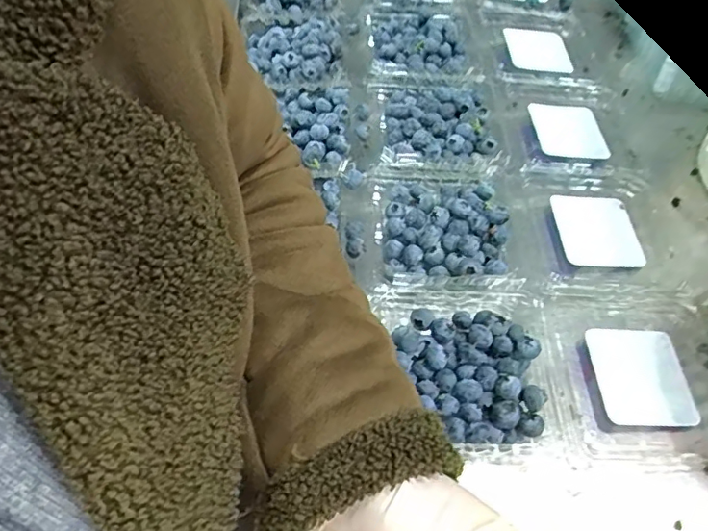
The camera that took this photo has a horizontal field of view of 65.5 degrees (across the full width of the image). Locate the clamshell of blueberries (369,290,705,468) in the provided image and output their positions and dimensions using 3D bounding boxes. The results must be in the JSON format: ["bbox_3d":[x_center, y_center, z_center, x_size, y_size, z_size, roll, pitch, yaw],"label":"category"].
[{"bbox_3d":[0.142,0.074,0.386,0.230,0.060,0.122,-4,56,0],"label":"clamshell of blueberries"}]

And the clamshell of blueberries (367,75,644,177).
[{"bbox_3d":[0.148,-0.125,0.533,0.255,0.065,0.130,-2,56,1],"label":"clamshell of blueberries"}]

